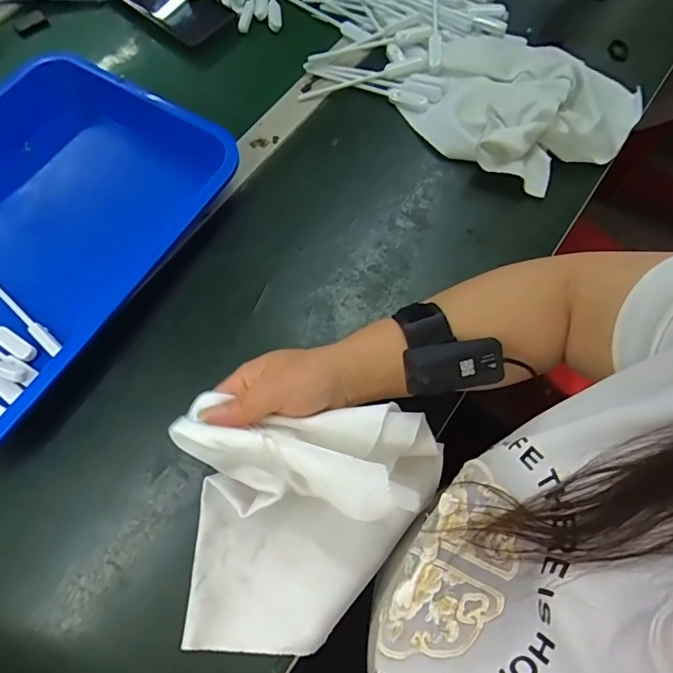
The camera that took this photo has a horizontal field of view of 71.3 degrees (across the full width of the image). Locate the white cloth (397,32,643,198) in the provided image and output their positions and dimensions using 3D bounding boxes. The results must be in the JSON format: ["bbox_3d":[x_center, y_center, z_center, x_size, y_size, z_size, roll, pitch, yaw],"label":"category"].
[{"bbox_3d":[0.201,-0.250,0.502,0.219,0.041,0.201,33,73,10],"label":"white cloth"}]

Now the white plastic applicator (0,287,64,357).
[{"bbox_3d":[-0.287,-0.027,0.418,0.129,0.011,0.012,41,74,13],"label":"white plastic applicator"}]

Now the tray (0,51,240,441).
[{"bbox_3d":[-0.292,-0.099,0.434,0.258,0.045,0.360,31,72,10],"label":"tray"}]

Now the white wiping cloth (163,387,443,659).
[{"bbox_3d":[-0.018,0.135,0.331,0.185,0.086,0.164,2,70,0],"label":"white wiping cloth"}]

